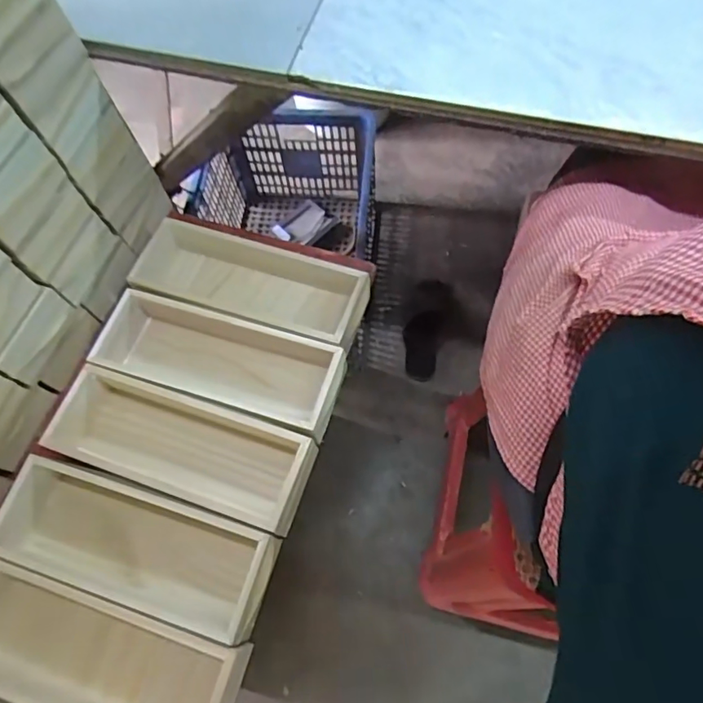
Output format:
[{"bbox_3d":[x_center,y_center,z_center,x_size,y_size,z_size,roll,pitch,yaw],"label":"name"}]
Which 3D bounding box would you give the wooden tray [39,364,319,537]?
[{"bbox_3d":[-0.194,0.105,0.589,0.294,0.062,0.106,17,70,11],"label":"wooden tray"}]

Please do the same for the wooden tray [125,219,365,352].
[{"bbox_3d":[-0.126,-0.085,0.672,0.299,0.078,0.118,17,70,11],"label":"wooden tray"}]

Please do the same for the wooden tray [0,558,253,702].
[{"bbox_3d":[-0.249,0.296,0.505,0.290,0.059,0.106,14,69,10],"label":"wooden tray"}]

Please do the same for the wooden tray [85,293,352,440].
[{"bbox_3d":[-0.156,0.016,0.628,0.287,0.072,0.105,16,70,10],"label":"wooden tray"}]

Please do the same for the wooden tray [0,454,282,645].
[{"bbox_3d":[-0.220,0.200,0.546,0.280,0.063,0.103,15,69,10],"label":"wooden tray"}]

